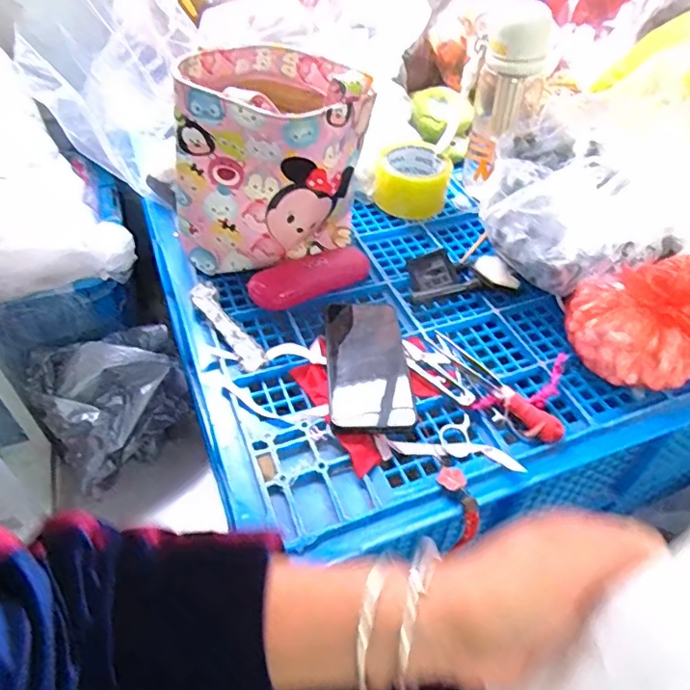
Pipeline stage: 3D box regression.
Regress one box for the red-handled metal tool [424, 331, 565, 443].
[{"bbox_3d":[0.145,0.036,0.539,0.027,0.021,0.160,-27,55,-24],"label":"red-handled metal tool"}]

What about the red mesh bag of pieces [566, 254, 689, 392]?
[{"bbox_3d":[0.310,-0.031,0.544,0.163,0.118,0.127,3,48,0],"label":"red mesh bag of pieces"}]

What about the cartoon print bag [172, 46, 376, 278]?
[{"bbox_3d":[-0.080,-0.202,0.624,0.211,0.204,0.162,-4,49,-6],"label":"cartoon print bag"}]

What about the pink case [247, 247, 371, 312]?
[{"bbox_3d":[-0.035,-0.075,0.627,0.151,0.034,0.051,-28,55,-25],"label":"pink case"}]

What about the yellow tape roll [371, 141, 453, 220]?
[{"bbox_3d":[0.093,-0.223,0.754,0.096,0.071,0.095,1,48,-1],"label":"yellow tape roll"}]

